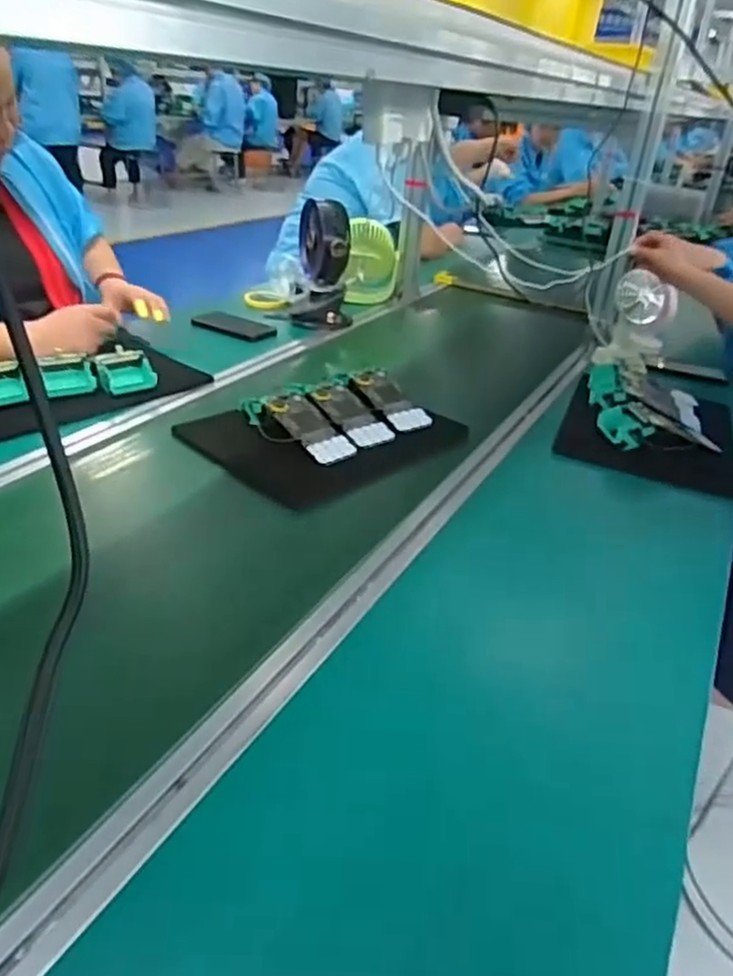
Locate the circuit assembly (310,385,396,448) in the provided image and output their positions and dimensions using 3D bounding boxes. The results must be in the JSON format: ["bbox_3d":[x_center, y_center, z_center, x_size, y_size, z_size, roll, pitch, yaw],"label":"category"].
[{"bbox_3d":[-0.021,-0.106,1.004,0.072,0.013,0.130,-23,63,-42],"label":"circuit assembly"}]

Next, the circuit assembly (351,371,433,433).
[{"bbox_3d":[0.040,-0.139,1.078,0.085,0.014,0.139,-17,54,-34],"label":"circuit assembly"}]

